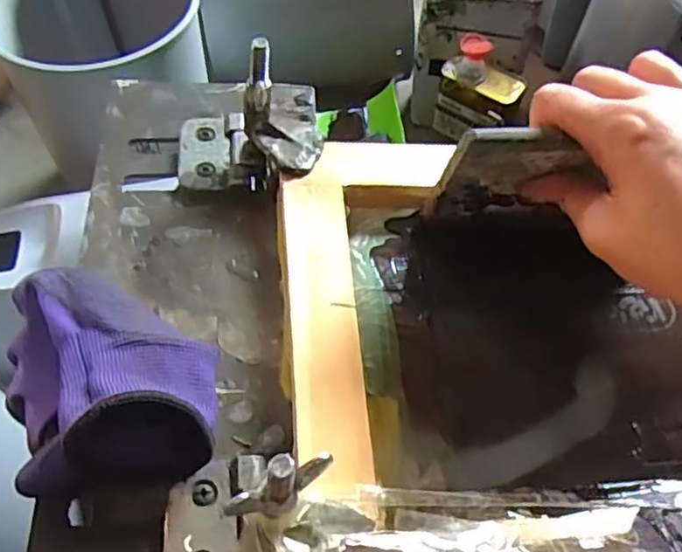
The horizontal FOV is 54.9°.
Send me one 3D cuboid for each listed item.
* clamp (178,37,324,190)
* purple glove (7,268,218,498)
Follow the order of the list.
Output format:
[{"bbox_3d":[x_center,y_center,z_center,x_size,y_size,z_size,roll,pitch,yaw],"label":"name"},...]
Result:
[{"bbox_3d":[-0.056,-0.097,0.383,0.087,0.083,0.059,2,57,-2],"label":"clamp"},{"bbox_3d":[-0.113,0.041,0.310,0.108,0.055,0.115,-4,57,-5],"label":"purple glove"}]

